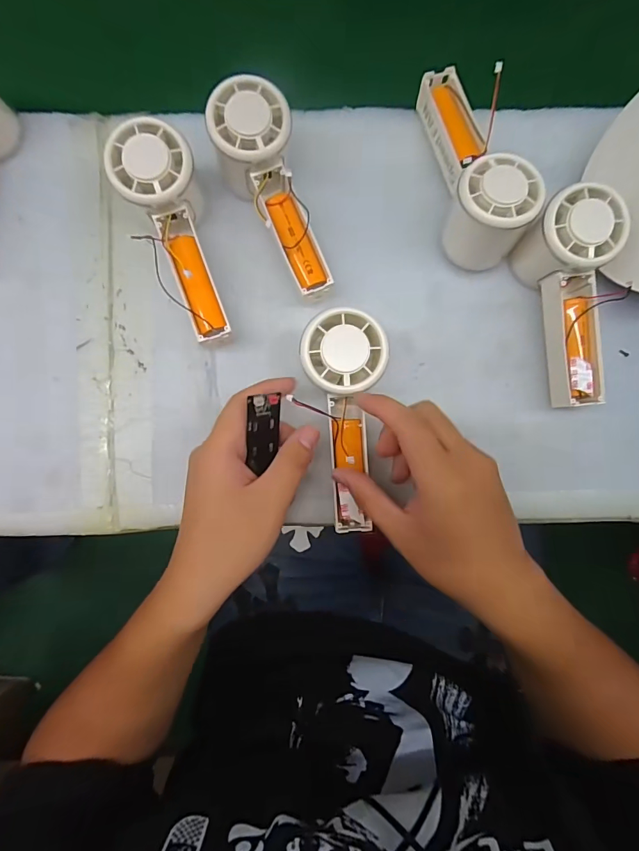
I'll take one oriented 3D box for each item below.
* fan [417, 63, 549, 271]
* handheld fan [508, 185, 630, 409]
[{"bbox_3d":[0.114,-0.198,0.306,0.053,0.060,0.157,-11,84,-2],"label":"fan"},{"bbox_3d":[0.183,-0.091,0.304,0.055,0.053,0.149,-8,98,-2],"label":"handheld fan"}]

